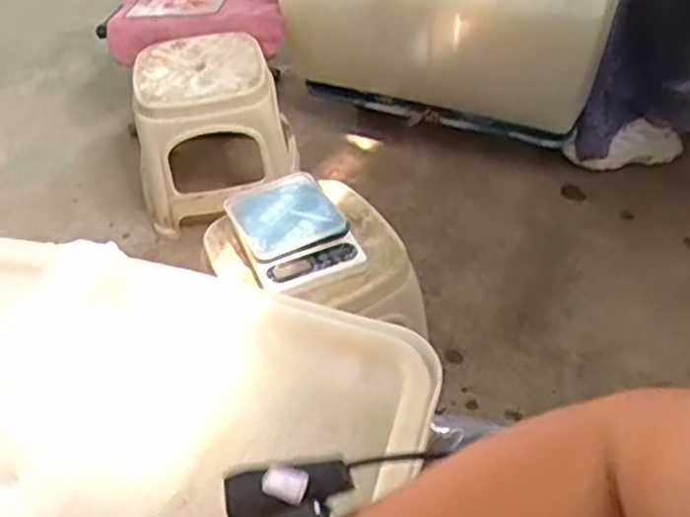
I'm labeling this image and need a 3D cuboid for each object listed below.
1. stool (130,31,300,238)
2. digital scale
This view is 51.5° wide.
[{"bbox_3d":[-0.235,-0.228,1.328,0.280,0.270,0.222,-3,45,1],"label":"stool"},{"bbox_3d":[-0.065,-0.039,0.916,0.125,0.035,0.165,-22,48,-17],"label":"digital scale"}]

